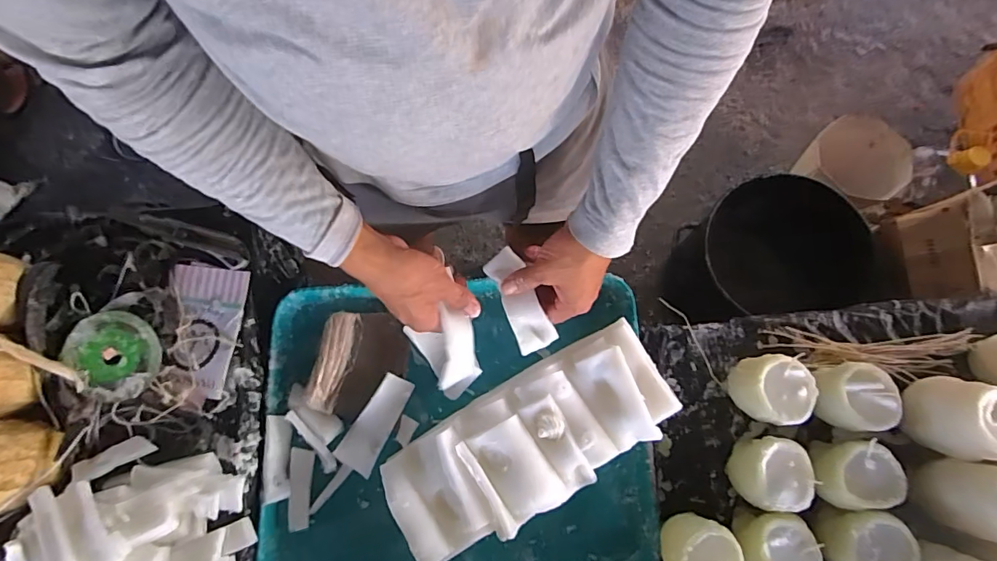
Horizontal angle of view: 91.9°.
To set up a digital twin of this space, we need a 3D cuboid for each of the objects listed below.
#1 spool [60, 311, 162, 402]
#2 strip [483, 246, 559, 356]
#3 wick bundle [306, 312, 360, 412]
[{"bbox_3d":[-0.413,0.079,0.525,0.091,0.021,0.091,1,86,-13],"label":"spool"},{"bbox_3d":[0.022,0.020,0.515,0.041,0.012,0.112,-23,79,-4],"label":"strip"},{"bbox_3d":[-0.196,0.096,0.577,0.042,0.007,0.117,16,74,-17],"label":"wick bundle"}]

